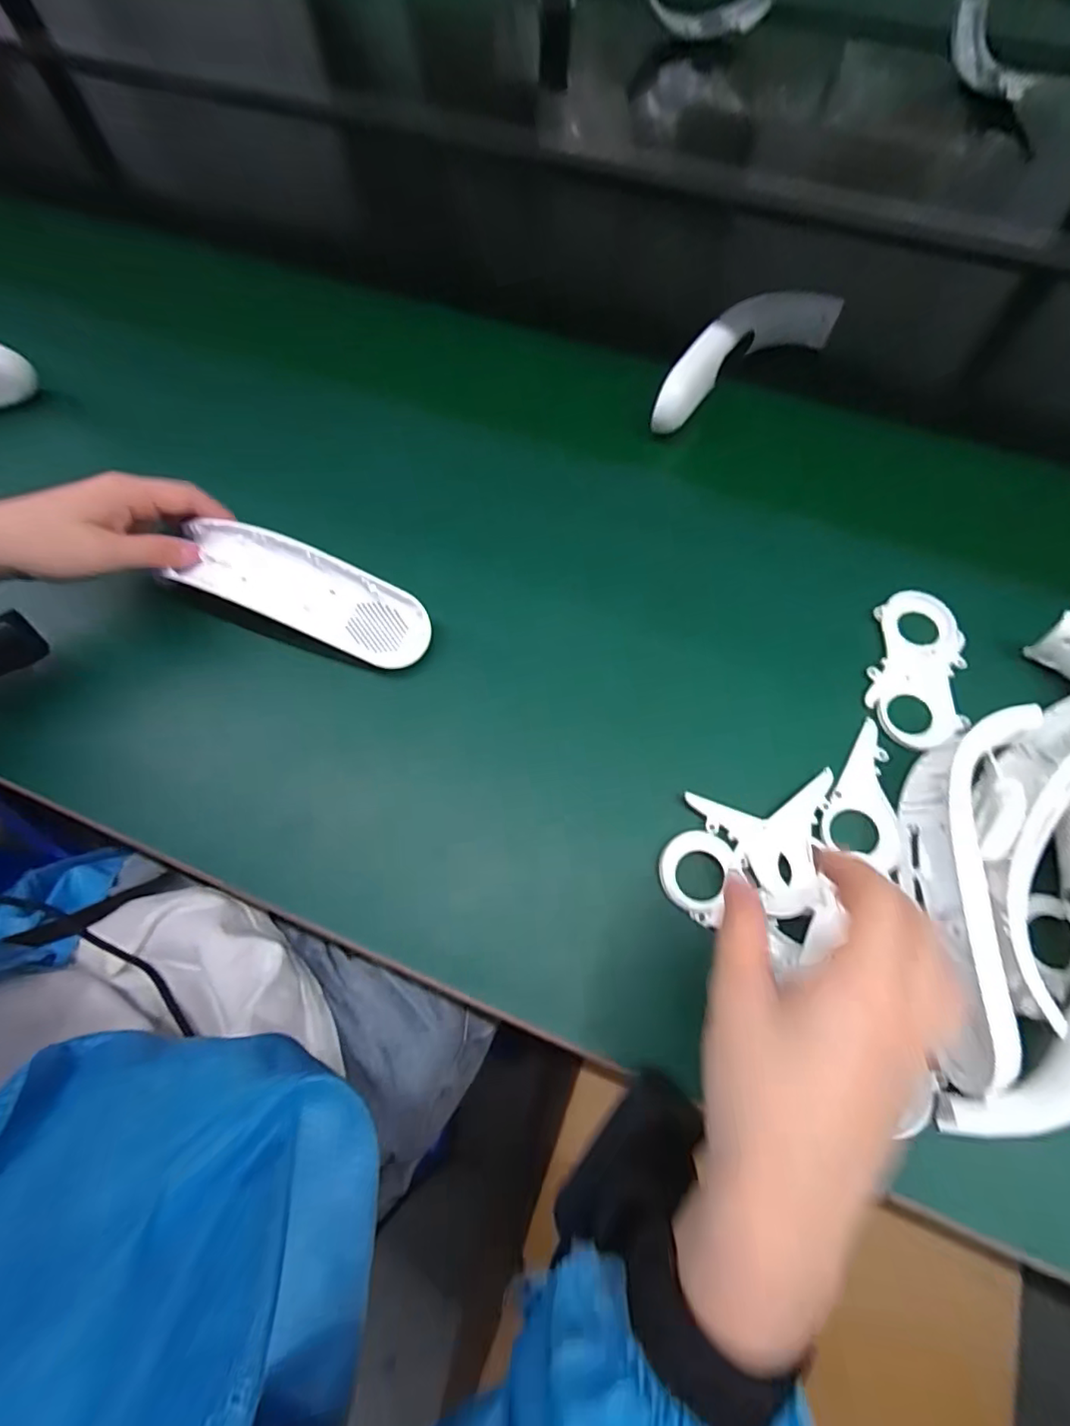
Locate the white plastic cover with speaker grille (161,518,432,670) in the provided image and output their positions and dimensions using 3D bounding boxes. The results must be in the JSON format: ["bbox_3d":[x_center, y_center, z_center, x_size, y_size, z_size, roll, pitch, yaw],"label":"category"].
[{"bbox_3d":[-0.150,-0.078,0.364,0.164,0.032,0.054,22,69,-5],"label":"white plastic cover with speaker grille"}]

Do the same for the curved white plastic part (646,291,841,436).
[{"bbox_3d":[0.166,-0.302,0.475,0.199,0.065,0.049,-34,70,-12],"label":"curved white plastic part"}]

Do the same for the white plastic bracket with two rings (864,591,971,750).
[{"bbox_3d":[0.248,-0.031,0.363,0.057,0.006,0.110,12,68,6],"label":"white plastic bracket with two rings"}]

